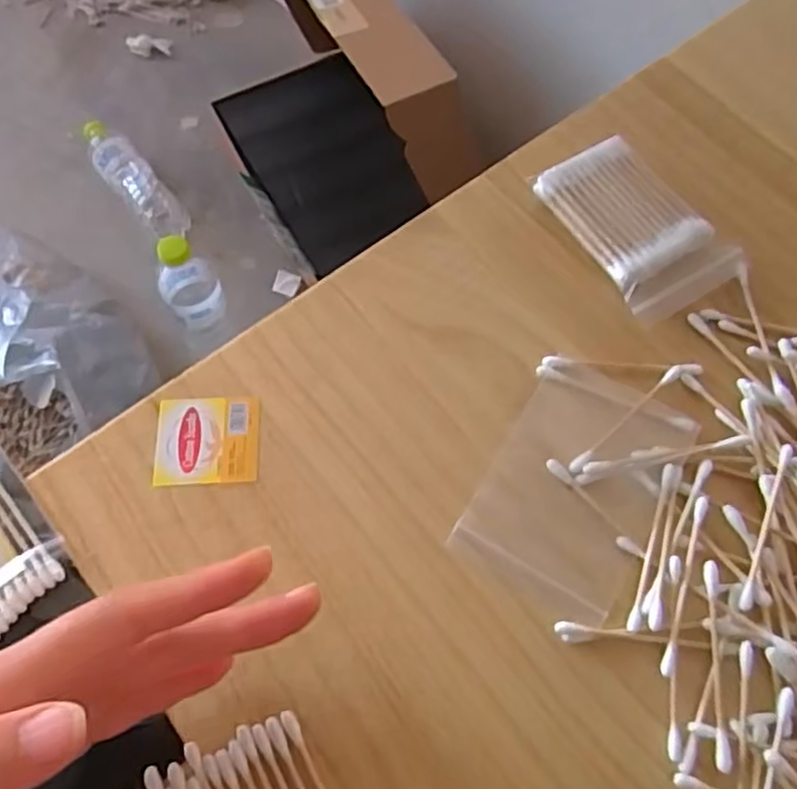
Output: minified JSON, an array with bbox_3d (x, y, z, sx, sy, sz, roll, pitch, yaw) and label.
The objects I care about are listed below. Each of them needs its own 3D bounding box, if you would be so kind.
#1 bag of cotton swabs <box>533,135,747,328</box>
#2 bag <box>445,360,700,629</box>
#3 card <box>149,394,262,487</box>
[{"bbox_3d":[0.114,-0.081,0.331,0.057,0.015,0.090,-29,71,-12],"label":"bag of cotton swabs"},{"bbox_3d":[0.074,0.038,0.285,0.068,0.004,0.101,30,70,11],"label":"bag"},{"bbox_3d":[-0.082,0.019,0.292,0.042,0.004,0.039,-3,67,-2],"label":"card"}]

